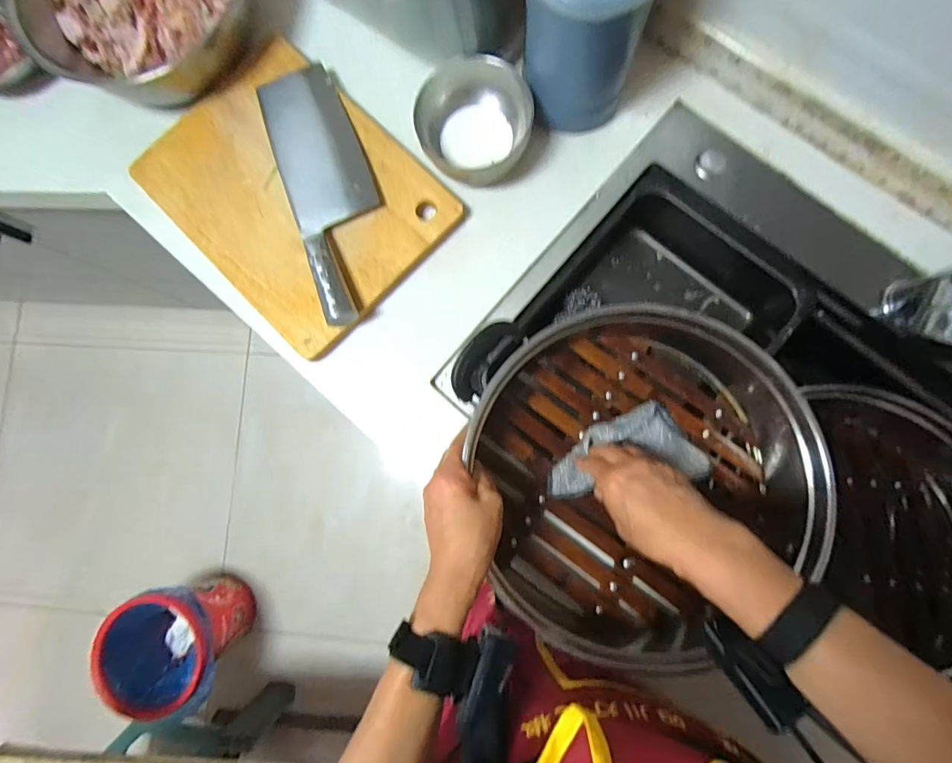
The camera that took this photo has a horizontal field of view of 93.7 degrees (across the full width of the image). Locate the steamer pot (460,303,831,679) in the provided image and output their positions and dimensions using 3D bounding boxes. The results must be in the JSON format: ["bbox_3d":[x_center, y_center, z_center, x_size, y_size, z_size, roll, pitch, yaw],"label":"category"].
[{"bbox_3d":[0.165,0.096,0.446,0.299,0.095,0.324,0,84,5],"label":"steamer pot"}]

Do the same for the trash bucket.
[{"bbox_3d":[-0.728,0.642,1.128,0.238,0.273,0.277,-22,83,2],"label":"trash bucket"}]

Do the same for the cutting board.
[{"bbox_3d":[-0.216,-0.225,0.527,0.330,0.021,0.248,44,89,8],"label":"cutting board"}]

